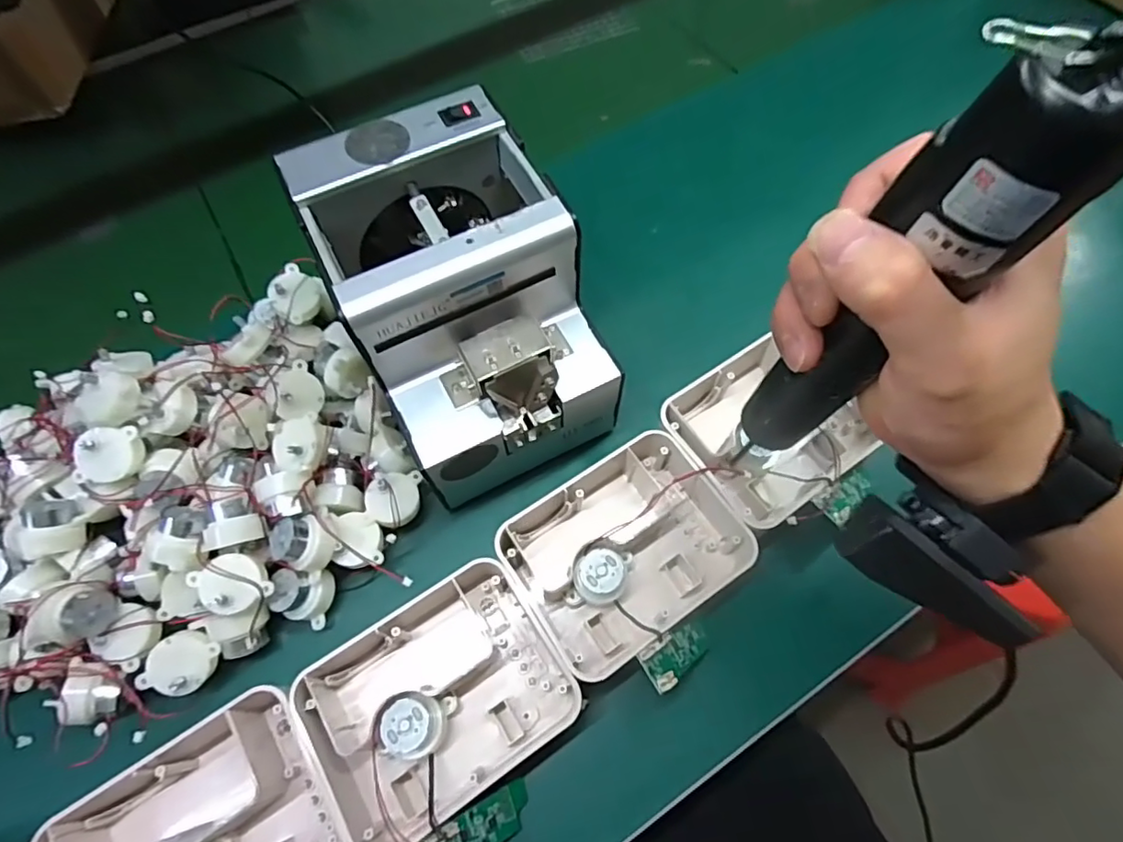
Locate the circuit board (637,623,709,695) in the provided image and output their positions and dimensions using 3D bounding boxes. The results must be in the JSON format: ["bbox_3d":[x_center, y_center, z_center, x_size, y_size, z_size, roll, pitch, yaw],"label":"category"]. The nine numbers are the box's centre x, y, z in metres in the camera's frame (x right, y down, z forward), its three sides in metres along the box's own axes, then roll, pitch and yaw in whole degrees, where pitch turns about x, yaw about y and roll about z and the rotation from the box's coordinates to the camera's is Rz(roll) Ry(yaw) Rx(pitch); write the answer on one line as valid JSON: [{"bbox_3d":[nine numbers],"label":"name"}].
[{"bbox_3d":[0.065,0.126,0.315,0.057,0.011,0.022,-5,50,-50],"label":"circuit board"}]

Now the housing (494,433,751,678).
[{"bbox_3d":[0.036,0.072,0.347,0.130,0.046,0.107,-32,65,-16],"label":"housing"}]

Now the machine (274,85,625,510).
[{"bbox_3d":[-0.058,-0.065,0.348,0.125,0.150,0.172,-27,64,-14],"label":"machine"}]

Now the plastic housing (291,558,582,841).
[{"bbox_3d":[-0.066,0.145,0.312,0.126,0.036,0.104,-32,65,-16],"label":"plastic housing"}]

